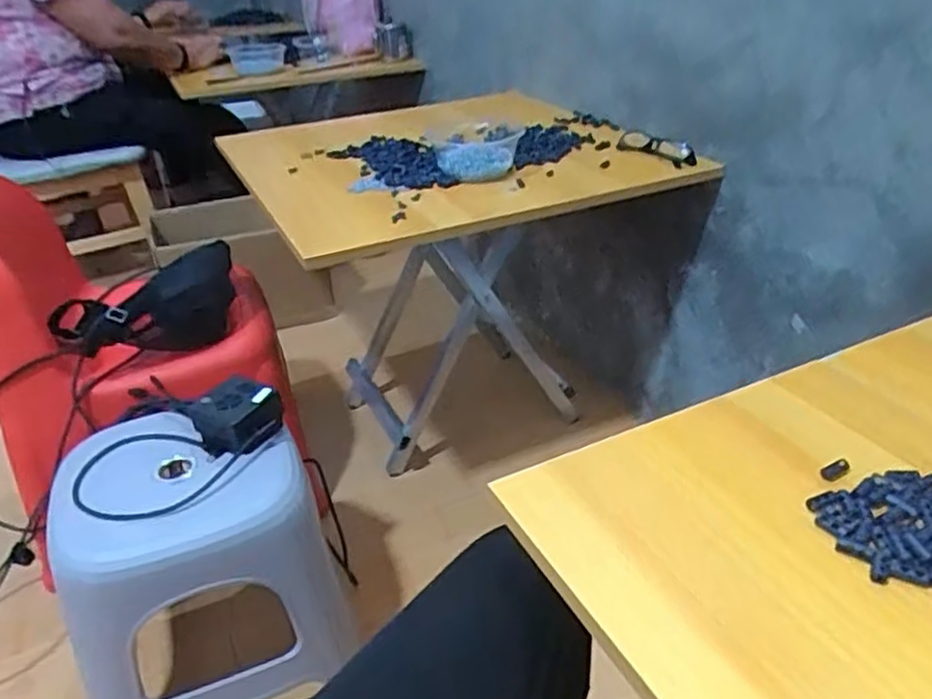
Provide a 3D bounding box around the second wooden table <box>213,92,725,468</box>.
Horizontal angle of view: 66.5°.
[{"bbox_3d":[-0.024,-0.105,1.236,0.612,0.555,0.614,-17,34,-22],"label":"second wooden table"}]

